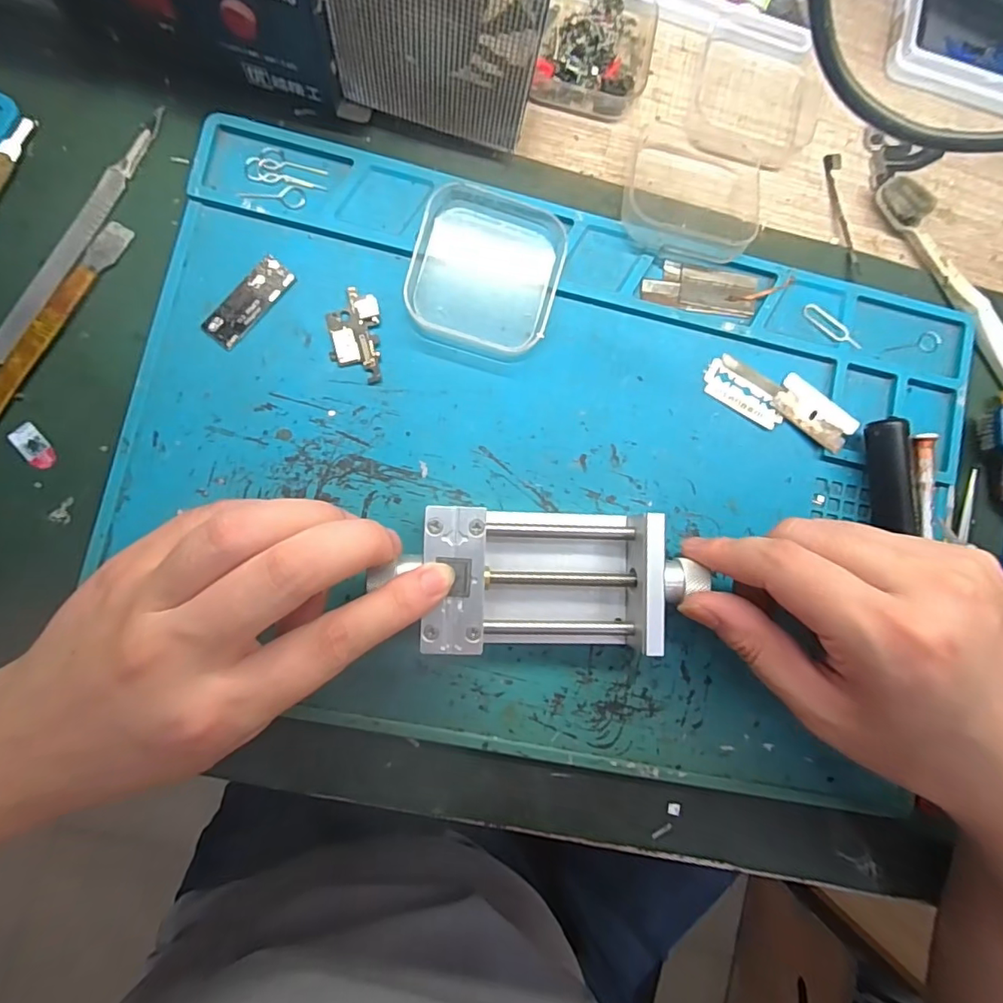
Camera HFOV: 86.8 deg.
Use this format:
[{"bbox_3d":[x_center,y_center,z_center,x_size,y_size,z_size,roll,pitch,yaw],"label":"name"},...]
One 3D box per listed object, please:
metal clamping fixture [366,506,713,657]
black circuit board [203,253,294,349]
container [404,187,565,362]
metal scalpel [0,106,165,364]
[{"bbox_3d":[0.018,0.032,0.219,0.121,0.027,0.055,2,87,-6],"label":"metal clamping fixture"},{"bbox_3d":[-0.110,-0.087,0.229,0.017,0.004,0.043,40,84,-3],"label":"black circuit board"},{"bbox_3d":[-0.007,-0.101,0.236,0.065,0.016,0.066,15,85,-5],"label":"container"},{"bbox_3d":[-0.179,-0.115,0.225,0.011,0.004,0.127,28,84,-4],"label":"metal scalpel"}]

